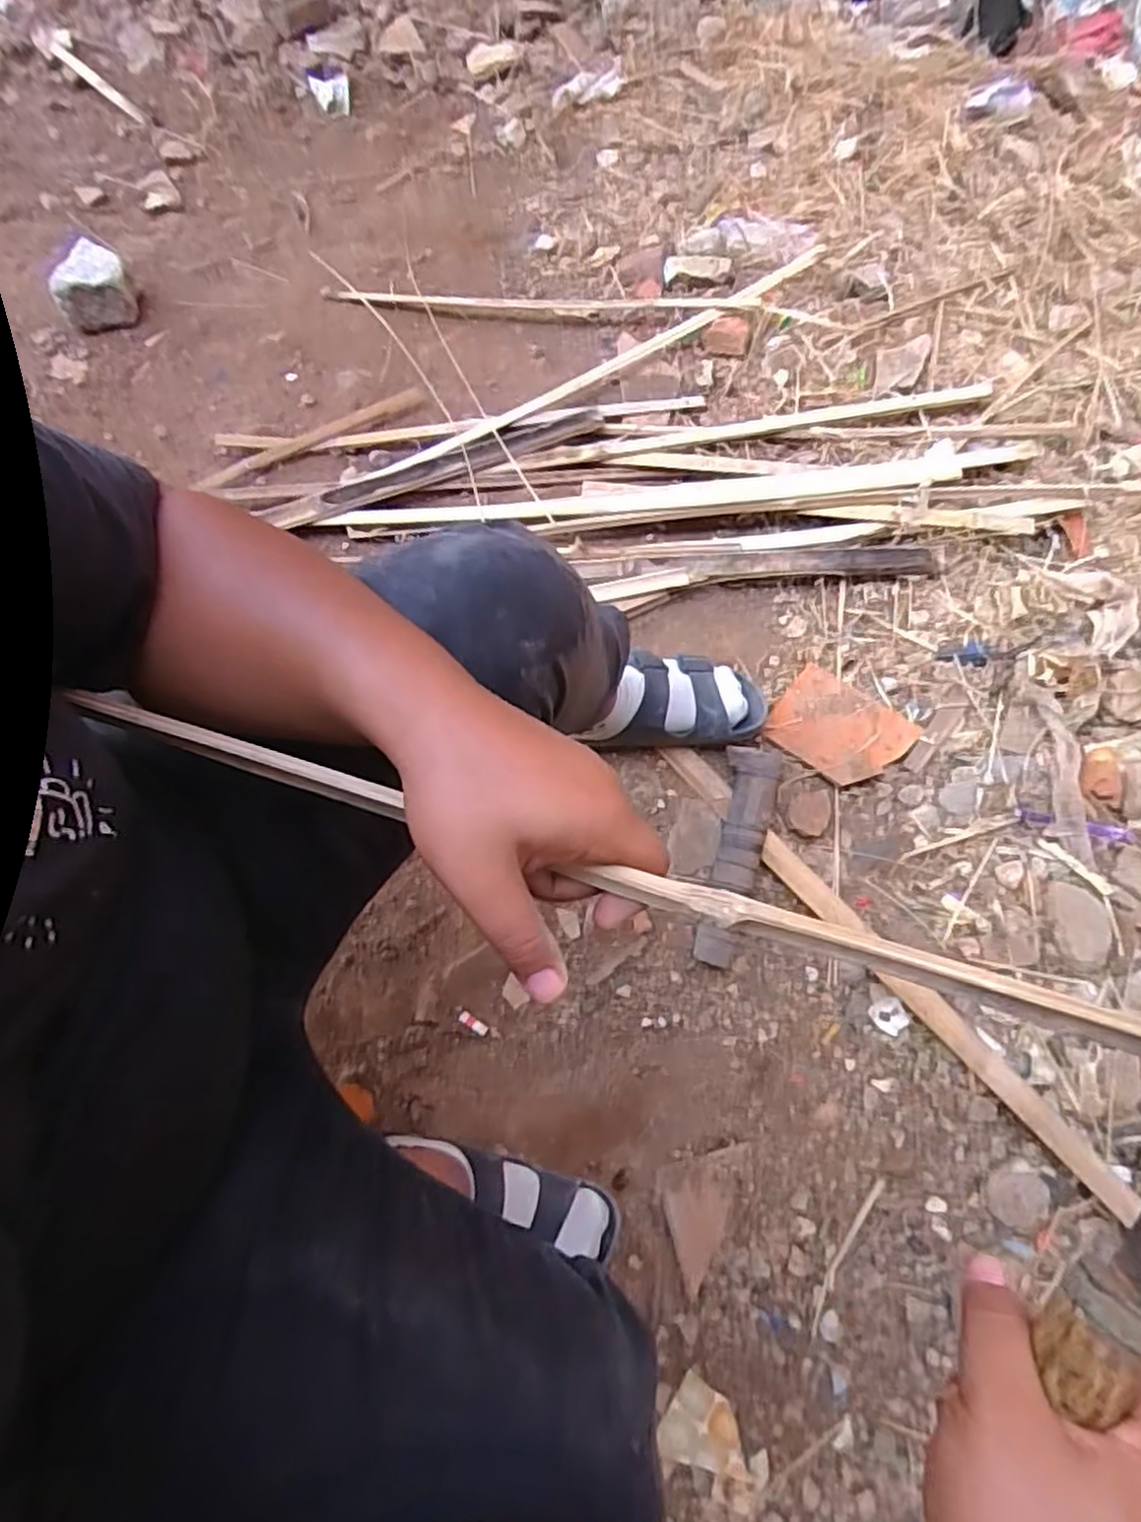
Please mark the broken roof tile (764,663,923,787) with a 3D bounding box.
[{"bbox_3d":[0.317,-0.037,0.861,0.149,0.016,0.119,35,76,13],"label":"broken roof tile"}]

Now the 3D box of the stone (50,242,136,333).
[{"bbox_3d":[-0.730,-0.721,1.114,0.107,0.069,0.131,-33,73,-9],"label":"stone"}]

